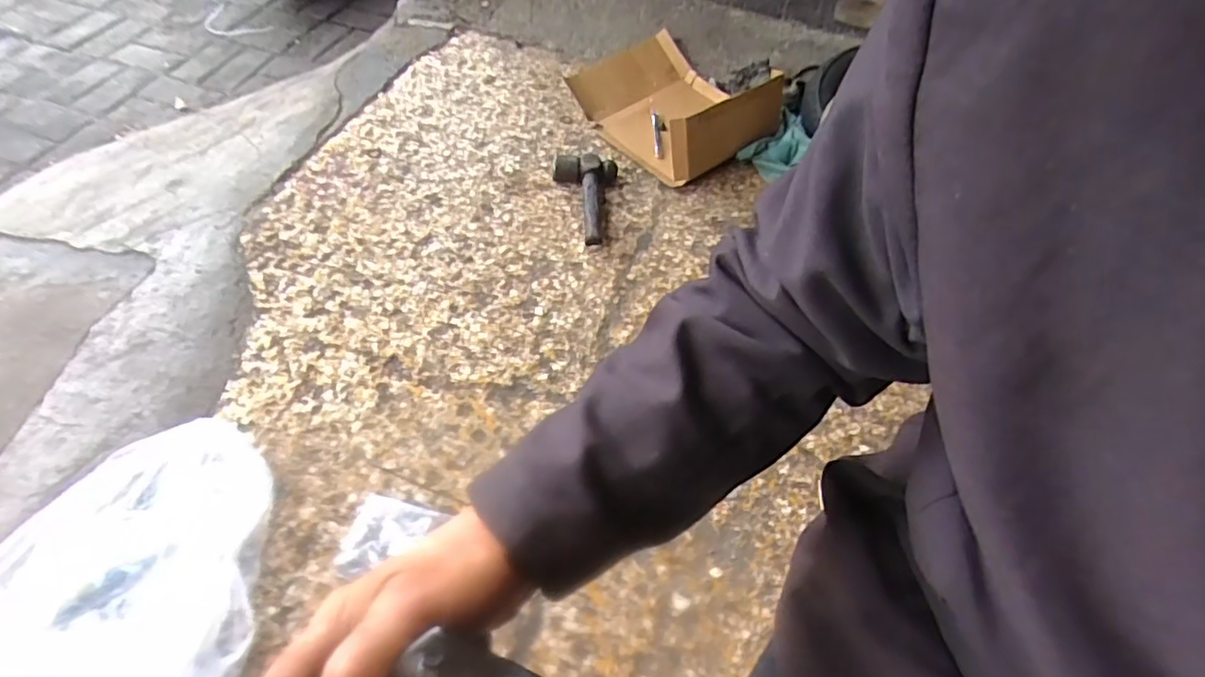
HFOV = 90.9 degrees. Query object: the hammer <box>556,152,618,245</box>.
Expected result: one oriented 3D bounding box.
[{"bbox_3d":[-0.033,-0.241,1.015,0.108,0.051,0.200,3,53,-1],"label":"hammer"}]

